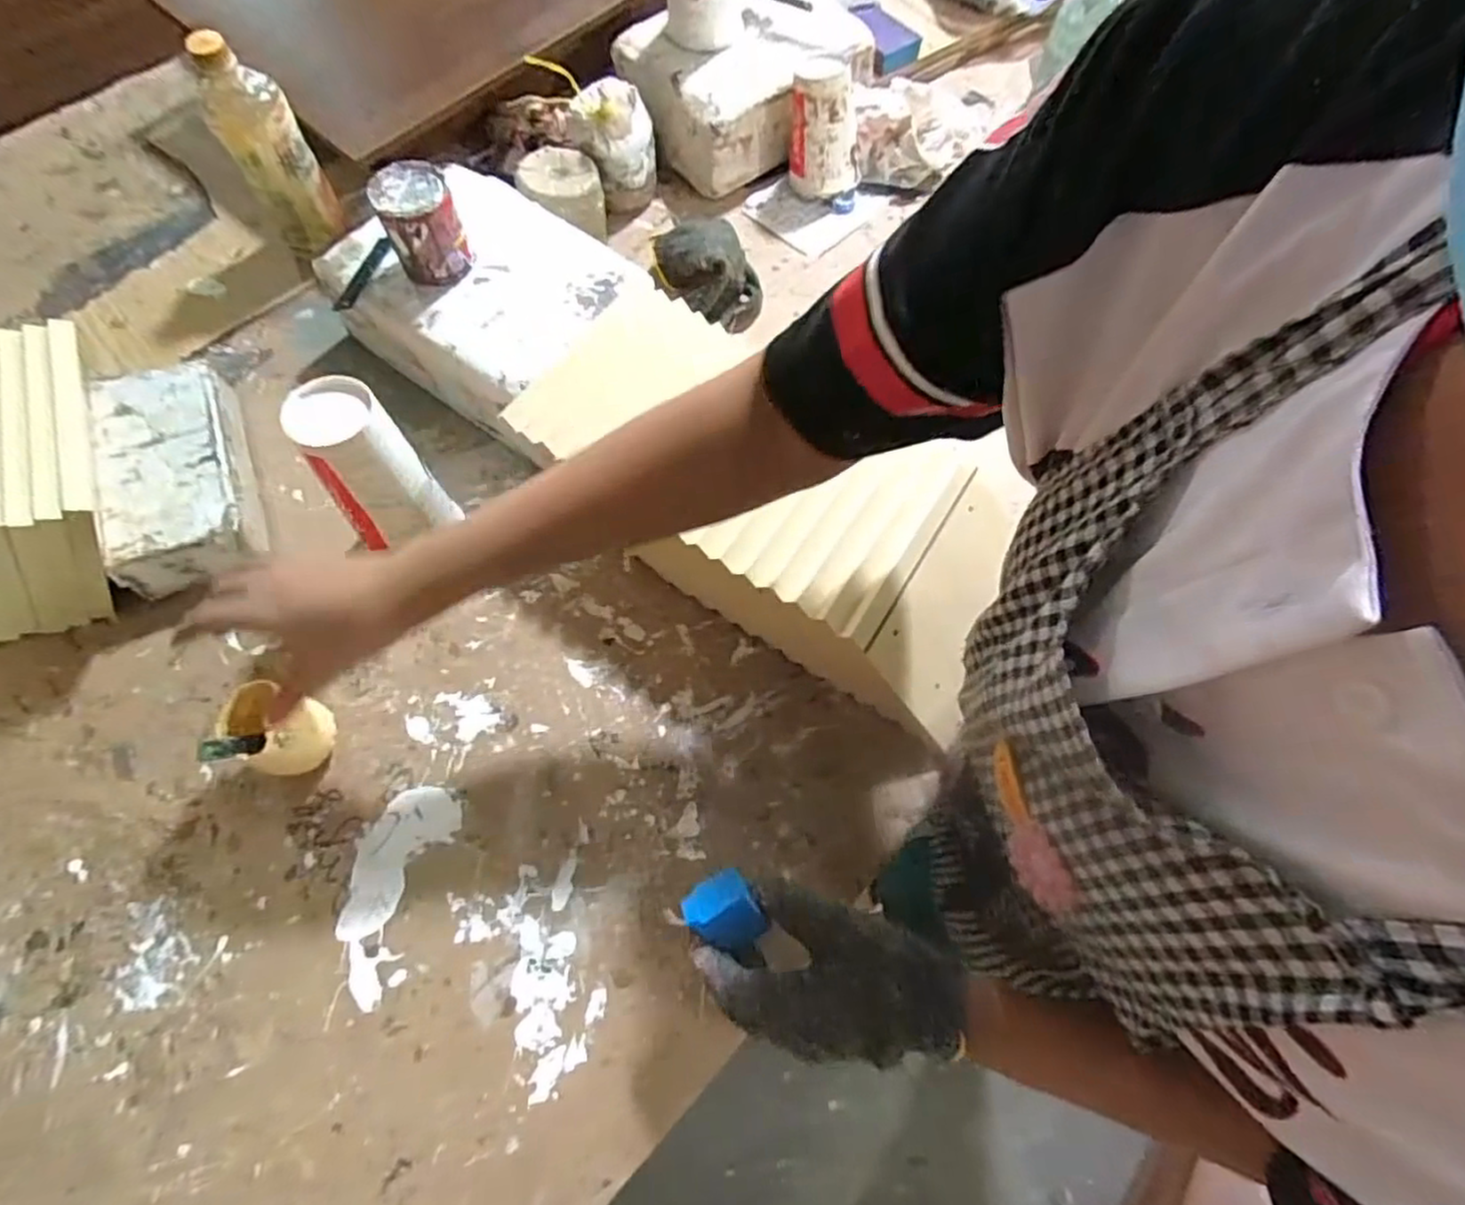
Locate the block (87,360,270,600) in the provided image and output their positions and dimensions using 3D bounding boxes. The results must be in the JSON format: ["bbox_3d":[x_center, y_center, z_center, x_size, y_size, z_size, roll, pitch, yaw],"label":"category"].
[{"bbox_3d":[-0.483,-0.112,0.618,0.109,0.059,0.211,-21,69,-14],"label":"block"}]

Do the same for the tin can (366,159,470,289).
[{"bbox_3d":[-0.272,-0.332,0.613,0.063,0.069,0.075,-23,69,-14],"label":"tin can"}]

